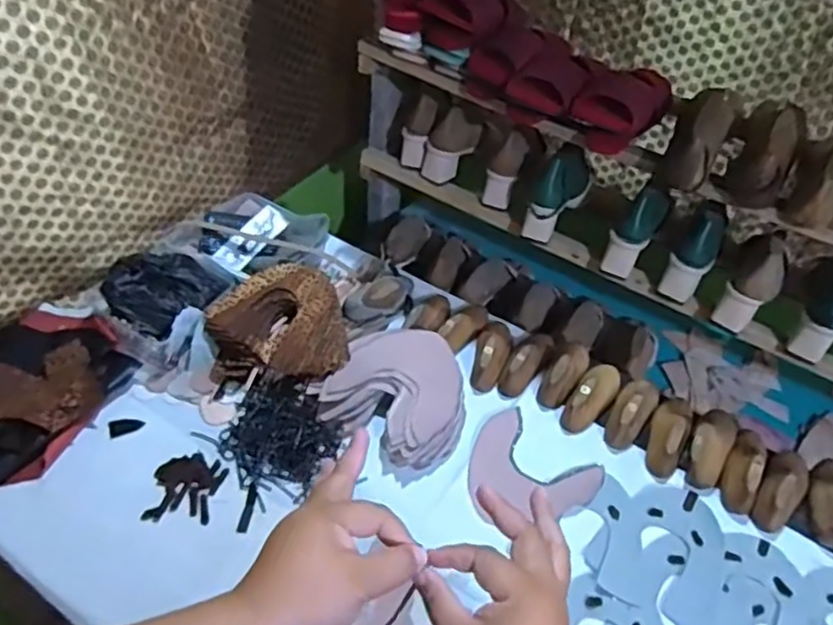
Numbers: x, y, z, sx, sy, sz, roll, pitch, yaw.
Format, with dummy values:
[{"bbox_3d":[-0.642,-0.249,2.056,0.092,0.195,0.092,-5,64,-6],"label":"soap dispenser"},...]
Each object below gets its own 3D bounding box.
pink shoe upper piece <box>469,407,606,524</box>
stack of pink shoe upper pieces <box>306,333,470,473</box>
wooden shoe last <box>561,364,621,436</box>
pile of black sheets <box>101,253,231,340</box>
[{"bbox_3d":[0.139,0.211,0.880,0.159,0.009,0.165,3,44,-3],"label":"pink shoe upper piece"},{"bbox_3d":[-0.021,0.109,0.924,0.195,0.058,0.192,24,46,18],"label":"stack of pink shoe upper pieces"},{"bbox_3d":[0.254,0.114,0.961,0.054,0.053,0.138,26,47,20],"label":"wooden shoe last"},{"bbox_3d":[-0.360,-0.038,0.969,0.160,0.067,0.130,-25,51,-30],"label":"pile of black sheets"}]

